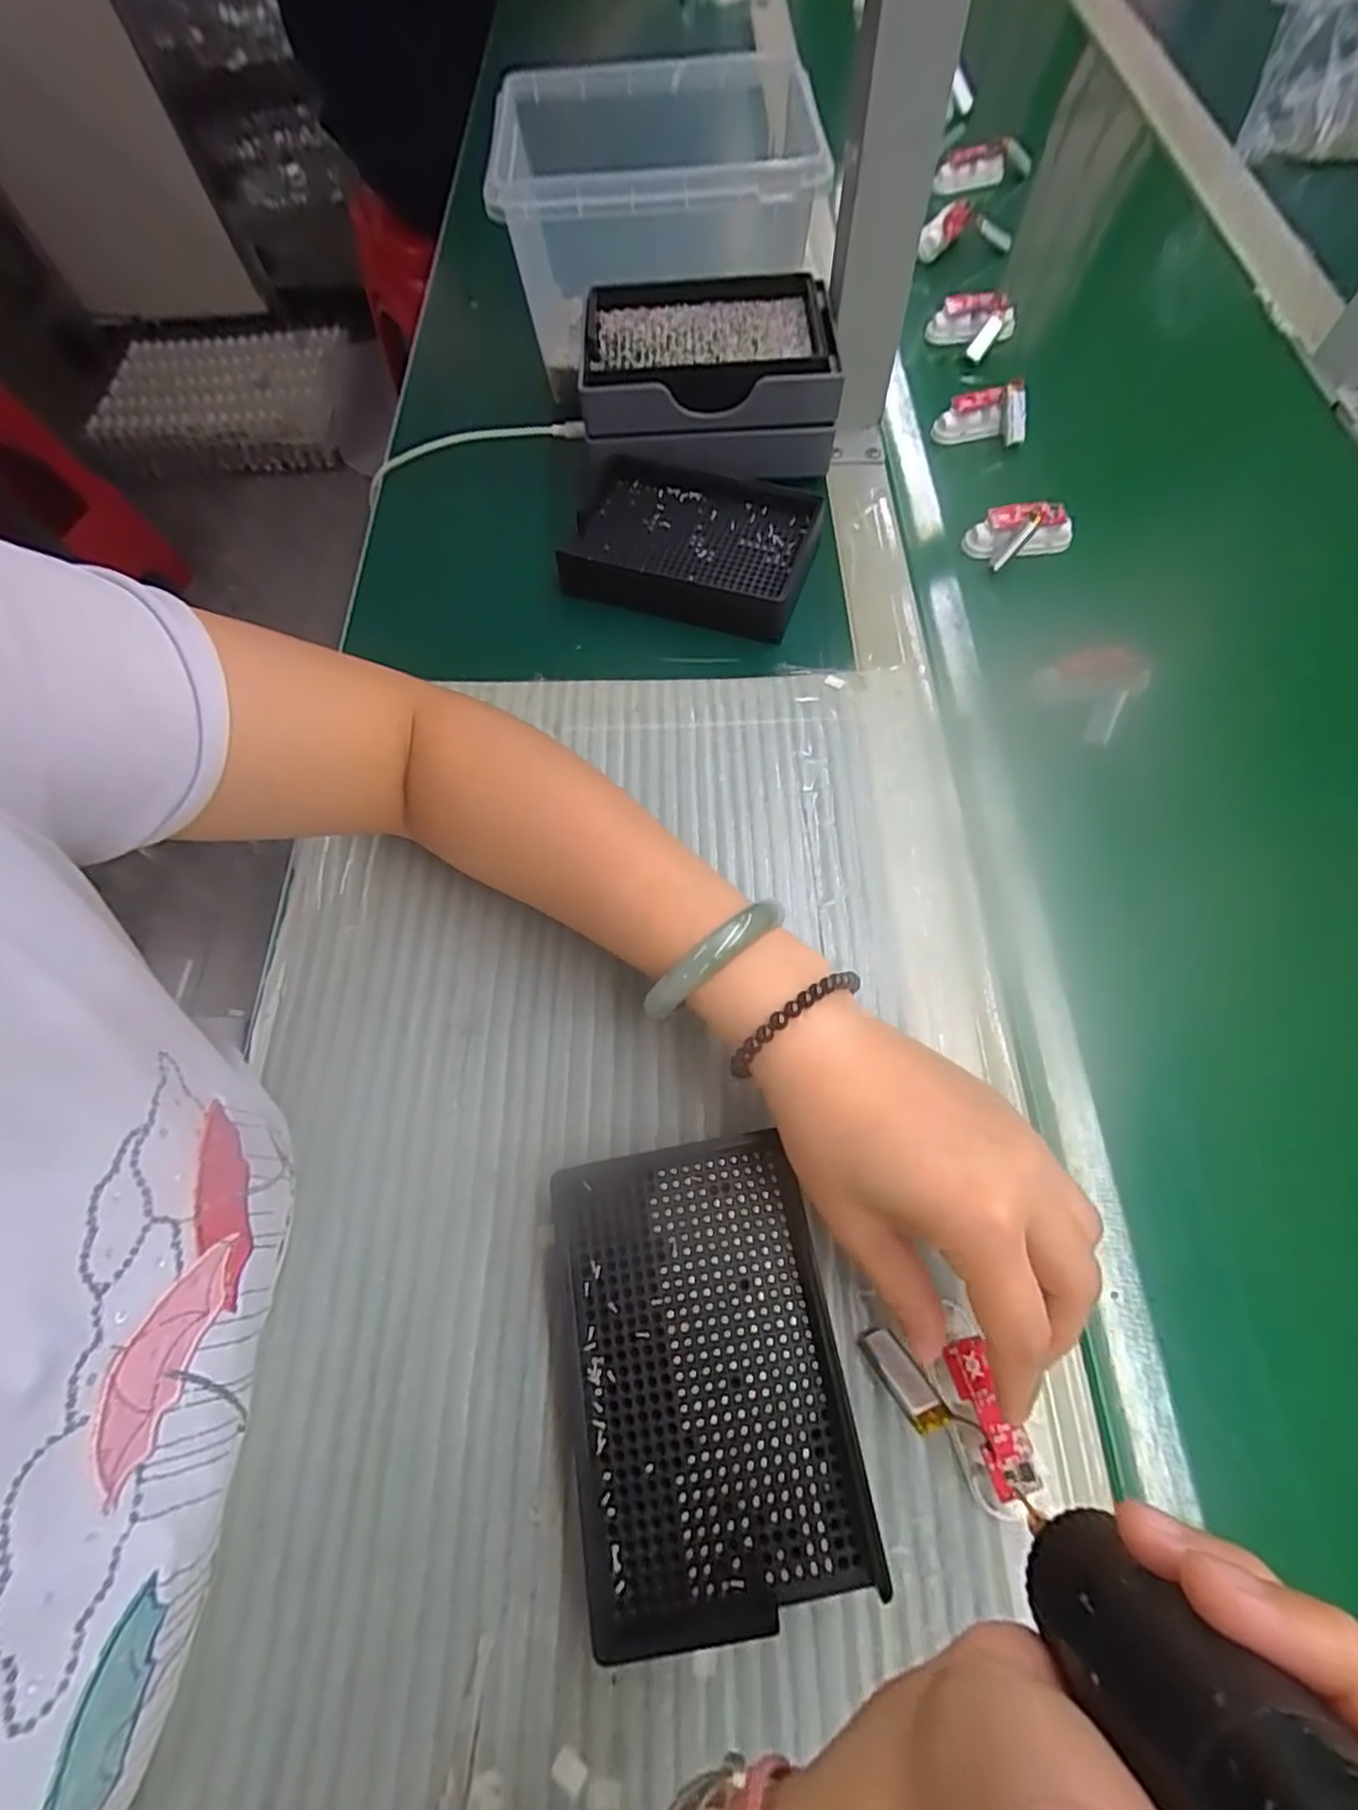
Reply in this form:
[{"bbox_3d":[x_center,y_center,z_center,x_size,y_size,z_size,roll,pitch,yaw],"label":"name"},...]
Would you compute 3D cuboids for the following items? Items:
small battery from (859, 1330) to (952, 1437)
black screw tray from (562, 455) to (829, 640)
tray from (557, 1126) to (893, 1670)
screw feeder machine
[{"bbox_3d":[0.076,0.163,0.237,0.012,0.007,0.034,-32,34,-11],"label":"small battery"},{"bbox_3d":[0.007,-0.218,0.415,0.141,0.028,0.095,16,68,10],"label":"black screw tray"},{"bbox_3d":[0.008,0.162,0.245,0.092,0.021,0.139,-10,66,-1],"label":"tray"},{"bbox_3d":[0.019,-0.327,0.430,0.150,0.060,0.107,0,66,3],"label":"screw feeder machine"}]

